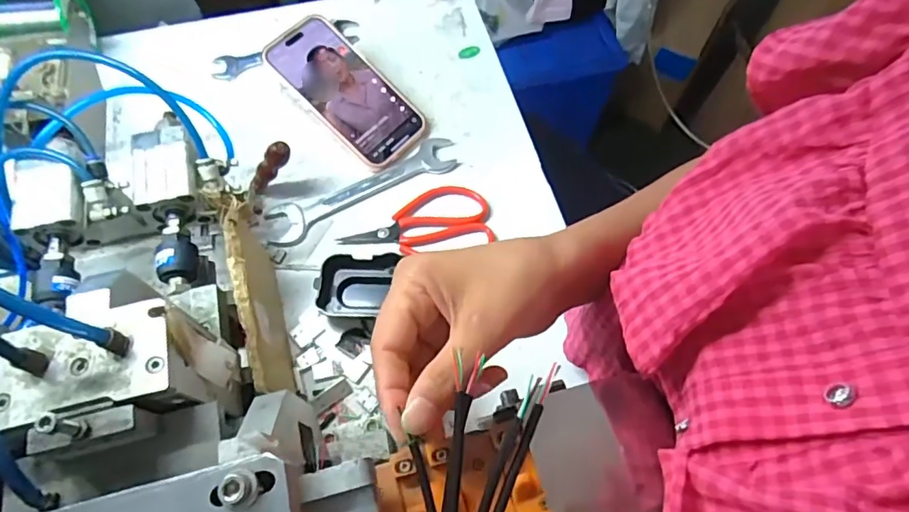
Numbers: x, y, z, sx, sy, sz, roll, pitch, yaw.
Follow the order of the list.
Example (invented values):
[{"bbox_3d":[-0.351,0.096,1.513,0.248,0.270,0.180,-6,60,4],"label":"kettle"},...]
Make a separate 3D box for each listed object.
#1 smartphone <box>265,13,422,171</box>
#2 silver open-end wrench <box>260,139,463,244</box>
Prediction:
[{"bbox_3d":[-0.100,-0.152,0.482,0.152,0.008,0.076,44,72,-2],"label":"smartphone"},{"bbox_3d":[-0.081,-0.061,0.473,0.176,0.008,0.037,-26,68,-13],"label":"silver open-end wrench"}]

